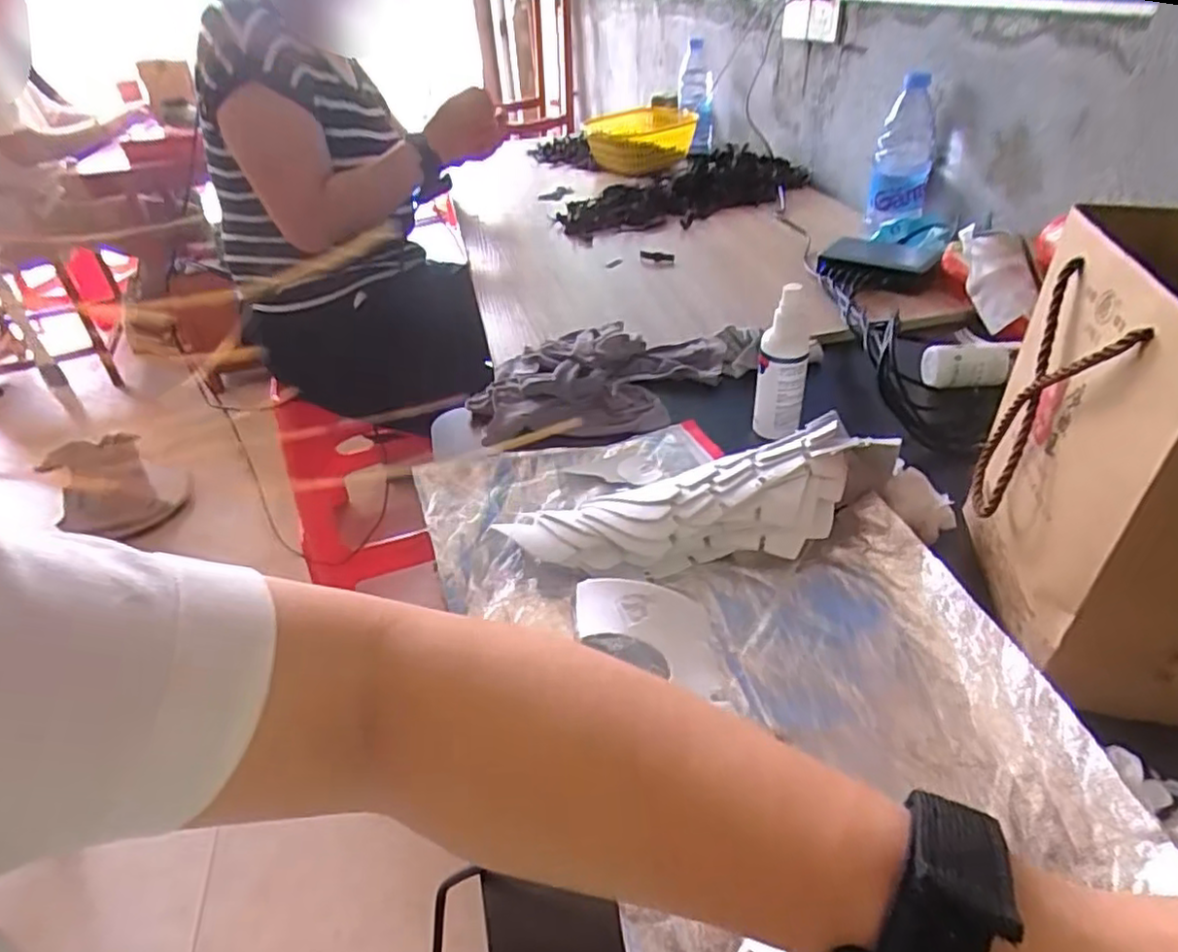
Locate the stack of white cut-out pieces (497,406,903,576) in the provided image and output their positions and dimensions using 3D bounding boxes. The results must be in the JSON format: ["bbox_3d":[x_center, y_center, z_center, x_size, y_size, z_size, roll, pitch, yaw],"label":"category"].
[{"bbox_3d":[0.078,0.016,0.481,0.276,0.061,0.093,-8,38,-5],"label":"stack of white cut-out pieces"}]

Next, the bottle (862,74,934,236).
[{"bbox_3d":[0.423,-0.429,0.918,0.071,0.182,0.062,7,39,13],"label":"bottle"}]

